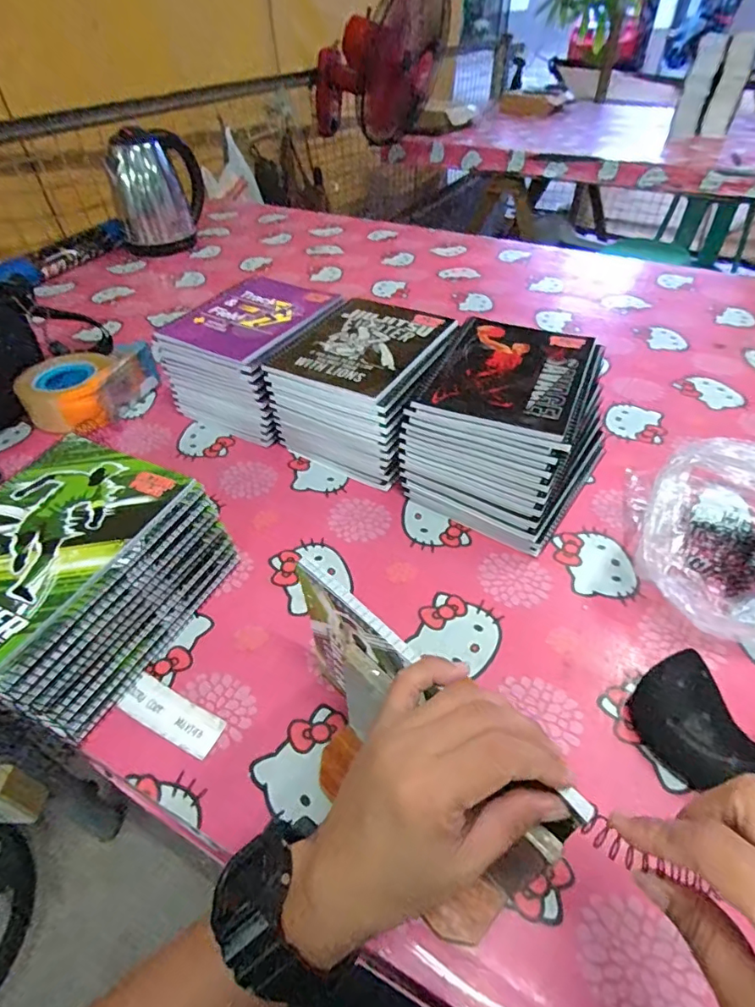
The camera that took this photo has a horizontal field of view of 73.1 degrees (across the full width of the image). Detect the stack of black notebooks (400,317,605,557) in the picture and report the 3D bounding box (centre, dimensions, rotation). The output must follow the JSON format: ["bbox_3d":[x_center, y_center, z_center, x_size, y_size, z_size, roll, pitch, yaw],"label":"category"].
[{"bbox_3d":[0.145,-0.088,0.567,0.186,0.120,0.223,26,51,25],"label":"stack of black notebooks"}]

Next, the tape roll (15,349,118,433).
[{"bbox_3d":[-0.397,-0.149,0.683,0.118,0.070,0.118,-1,45,1],"label":"tape roll"}]

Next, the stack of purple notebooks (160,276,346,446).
[{"bbox_3d":[-0.157,-0.195,0.685,0.170,0.120,0.196,21,49,21],"label":"stack of purple notebooks"}]

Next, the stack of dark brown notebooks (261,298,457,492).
[{"bbox_3d":[-0.010,-0.142,0.626,0.169,0.119,0.200,19,49,20],"label":"stack of dark brown notebooks"}]

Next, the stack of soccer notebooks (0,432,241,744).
[{"bbox_3d":[-0.254,0.062,0.434,0.155,0.114,0.196,19,49,19],"label":"stack of soccer notebooks"}]

